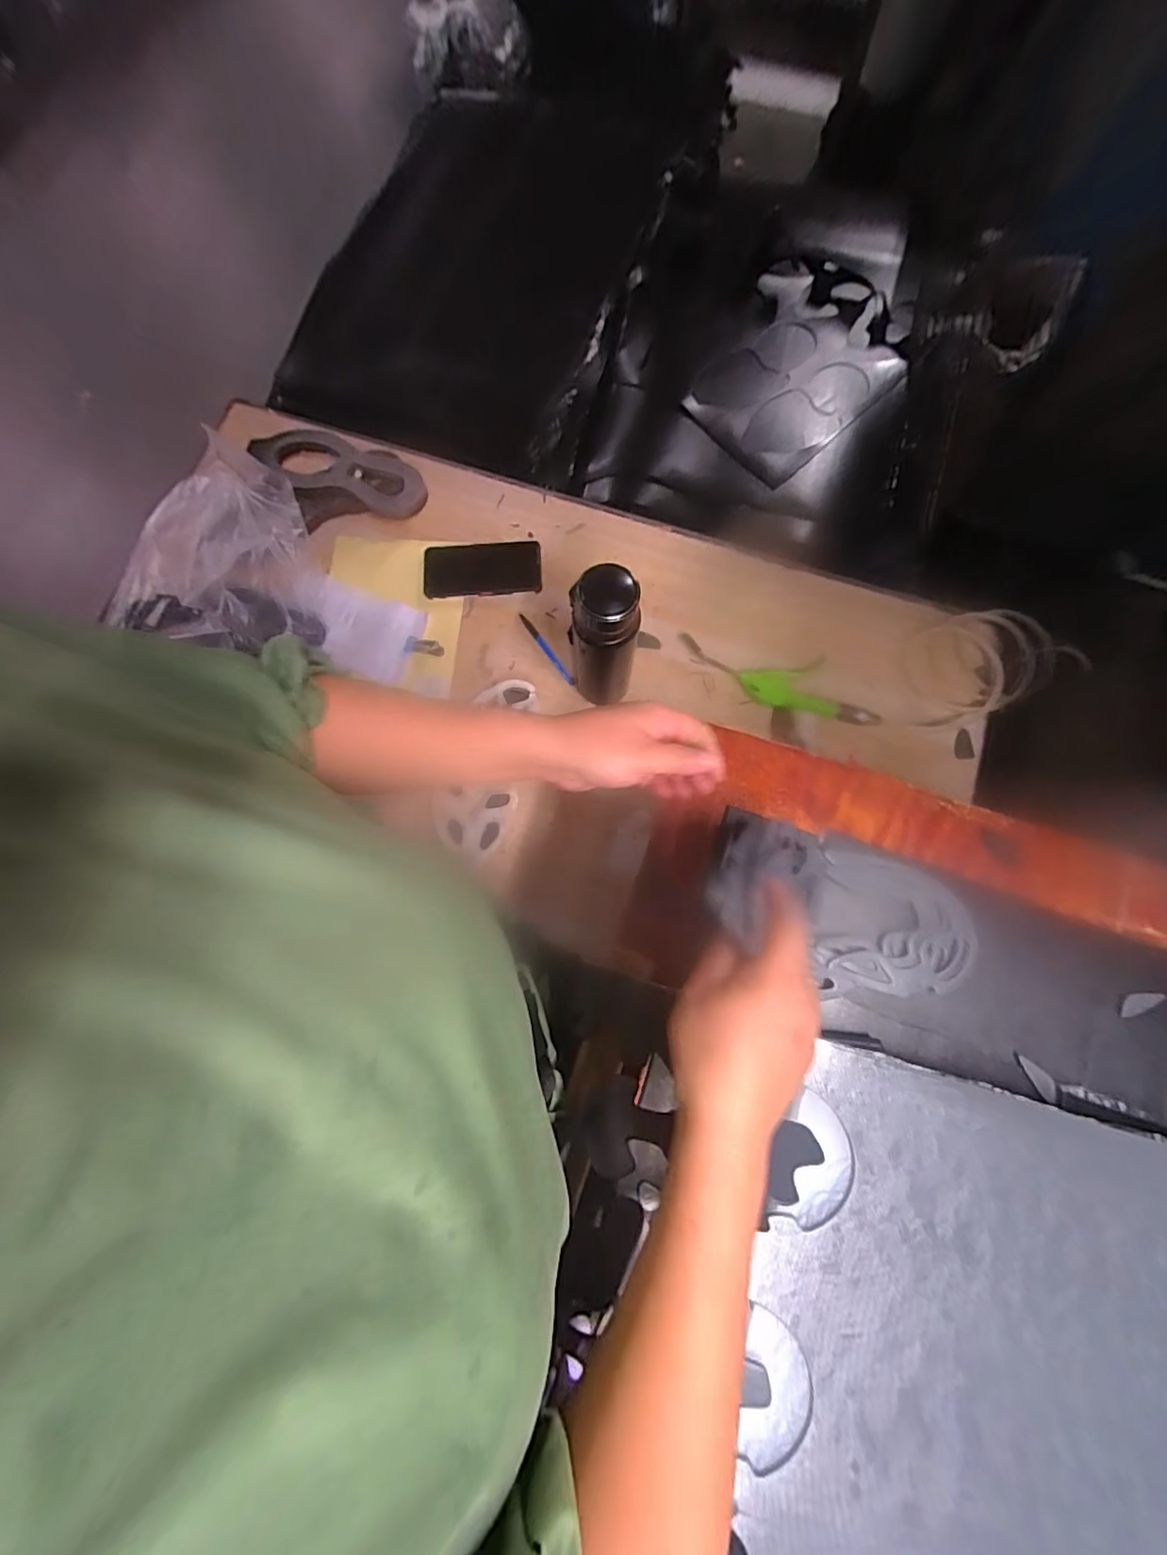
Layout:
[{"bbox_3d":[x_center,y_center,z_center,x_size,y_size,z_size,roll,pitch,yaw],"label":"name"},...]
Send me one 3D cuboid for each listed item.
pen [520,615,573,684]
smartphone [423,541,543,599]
[{"bbox_3d":[-0.052,-0.178,0.742,0.011,0.011,0.131,-33,79,-6],"label":"pen"},{"bbox_3d":[-0.144,-0.301,0.769,0.164,0.014,0.086,-4,70,-3],"label":"smartphone"}]

